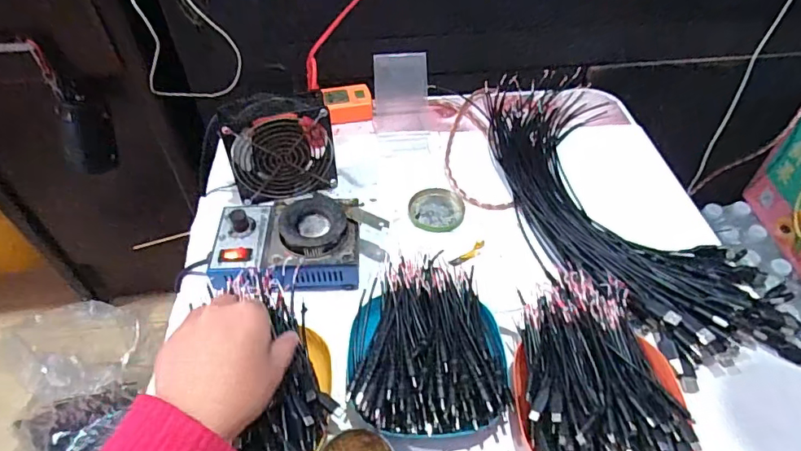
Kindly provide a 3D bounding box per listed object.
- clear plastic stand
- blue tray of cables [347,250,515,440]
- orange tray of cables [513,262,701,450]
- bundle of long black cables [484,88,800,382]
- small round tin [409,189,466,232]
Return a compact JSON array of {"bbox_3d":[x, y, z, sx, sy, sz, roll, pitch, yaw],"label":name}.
[{"bbox_3d":[0.003,-0.166,0.680,0.080,0.093,0.085,0,49,0],"label":"clear plastic stand"},{"bbox_3d":[0.021,0.107,0.457,0.132,0.060,0.162,-3,49,-2],"label":"blue tray of cables"},{"bbox_3d":[0.168,0.124,0.431,0.132,0.071,0.183,8,49,7],"label":"orange tray of cables"},{"bbox_3d":[0.239,-0.042,0.597,0.206,0.046,0.464,-13,50,-11],"label":"bundle of long black cables"},{"bbox_3d":[0.043,-0.020,0.607,0.065,0.013,0.057,3,49,3],"label":"small round tin"}]

